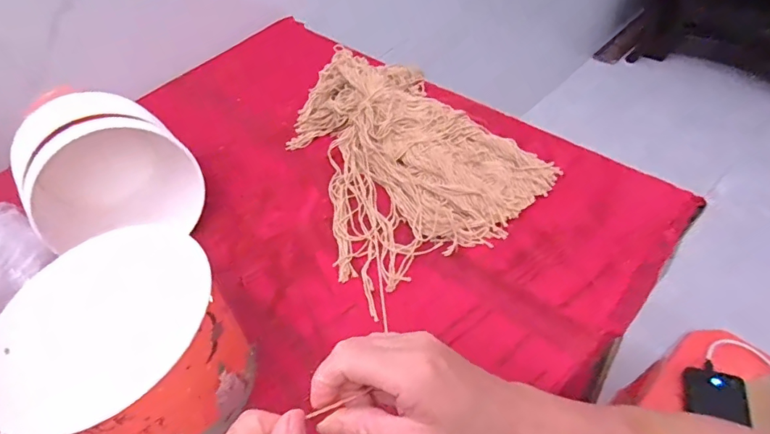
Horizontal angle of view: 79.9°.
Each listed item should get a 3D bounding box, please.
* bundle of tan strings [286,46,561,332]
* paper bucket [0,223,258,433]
[{"bbox_3d":[0.001,-0.087,0.583,0.254,0.042,0.373,-29,50,-13],"label":"bundle of tan strings"},{"bbox_3d":[-0.201,0.103,0.373,0.140,0.122,0.155,-33,51,-16],"label":"paper bucket"}]

